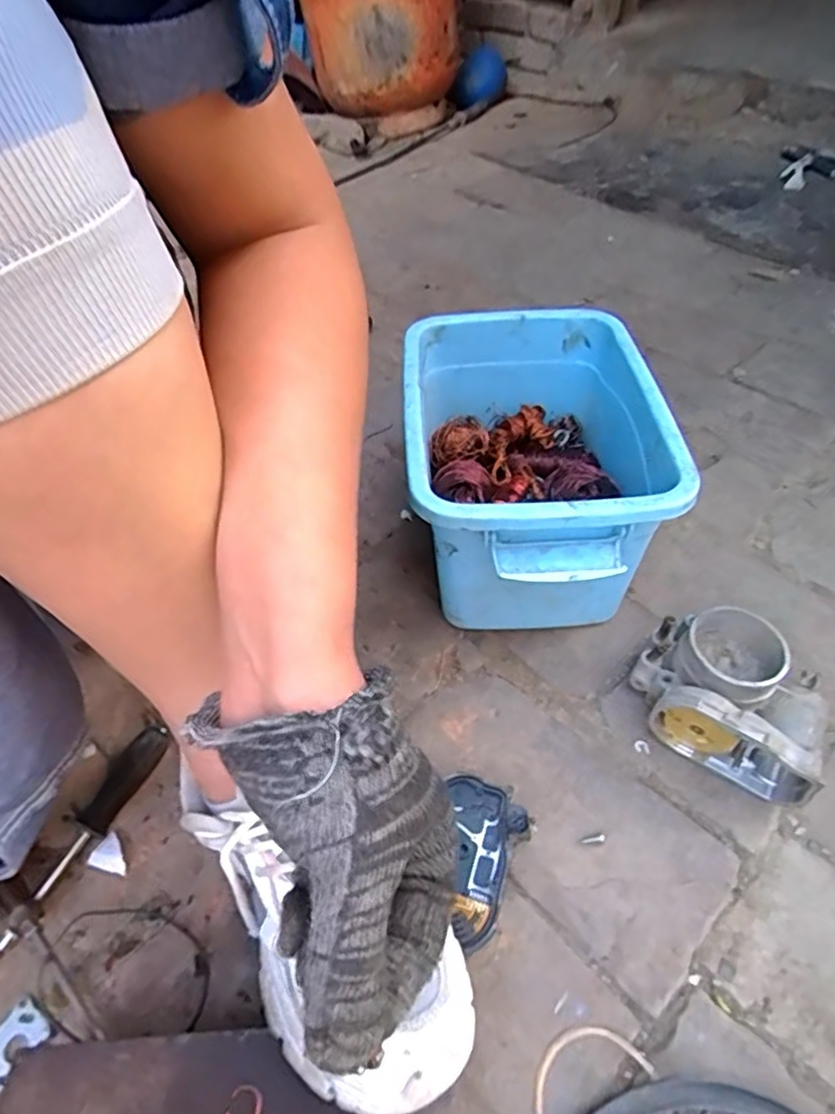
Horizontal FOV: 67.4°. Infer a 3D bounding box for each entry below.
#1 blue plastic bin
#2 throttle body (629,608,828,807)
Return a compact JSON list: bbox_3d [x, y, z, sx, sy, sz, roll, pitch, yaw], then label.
[{"bbox_3d":[0.093,-0.071,0.534,0.182,0.158,0.292,-2,50,1],"label":"blue plastic bin"},{"bbox_3d":[0.225,0.099,0.450,0.129,0.067,0.094,29,57,24],"label":"throttle body"}]

